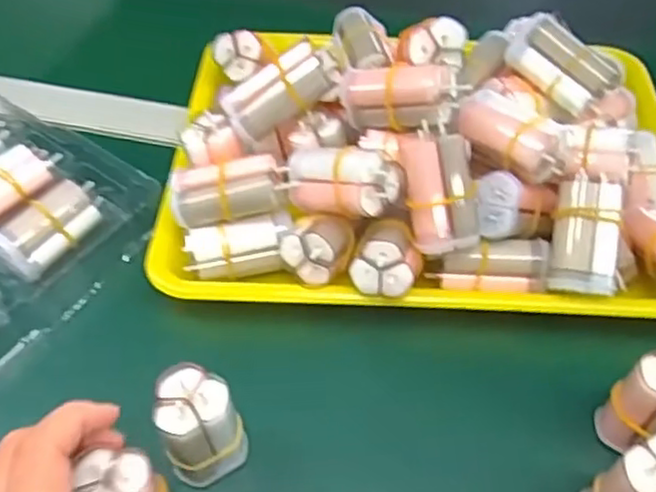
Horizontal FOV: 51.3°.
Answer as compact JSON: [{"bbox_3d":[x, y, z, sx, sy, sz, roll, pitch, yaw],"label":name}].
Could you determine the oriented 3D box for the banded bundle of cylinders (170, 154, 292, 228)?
[{"bbox_3d":[-0.057,-0.032,0.396,0.066,0.029,0.028,-2,50,-2],"label":"banded bundle of cylinders"}]

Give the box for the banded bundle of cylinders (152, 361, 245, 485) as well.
[{"bbox_3d":[-0.063,0.086,0.332,0.036,0.061,0.033,0,50,0],"label":"banded bundle of cylinders"}]

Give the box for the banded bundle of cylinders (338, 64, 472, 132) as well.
[{"bbox_3d":[0.040,-0.086,0.390,0.070,0.033,0.028,7,45,40],"label":"banded bundle of cylinders"}]

